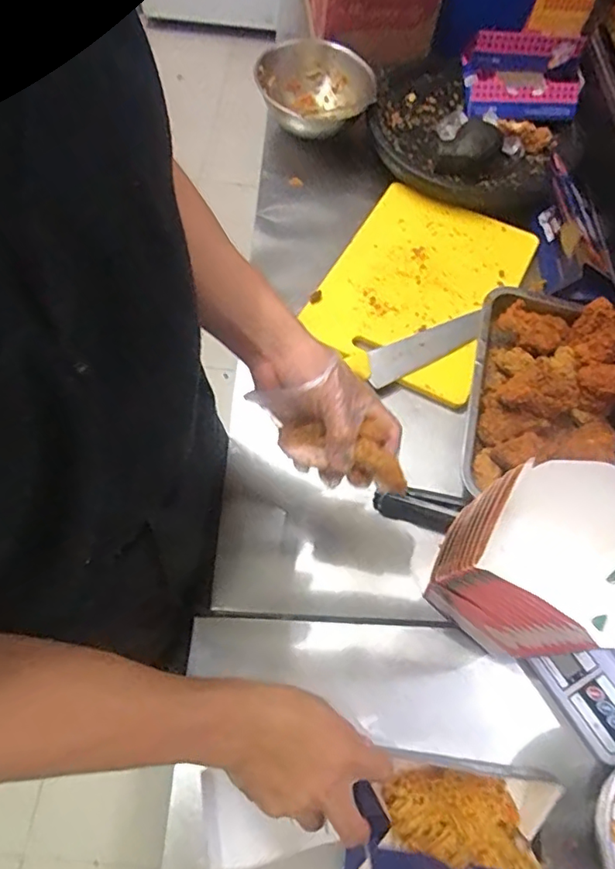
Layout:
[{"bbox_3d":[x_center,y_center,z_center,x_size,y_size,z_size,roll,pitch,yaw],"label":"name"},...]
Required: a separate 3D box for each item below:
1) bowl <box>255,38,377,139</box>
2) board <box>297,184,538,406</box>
[{"bbox_3d":[0.005,-0.560,0.895,0.192,0.067,0.172,25,65,10],"label":"bowl"},{"bbox_3d":[0.161,-0.215,0.774,0.235,0.013,0.338,26,65,10],"label":"board"}]

